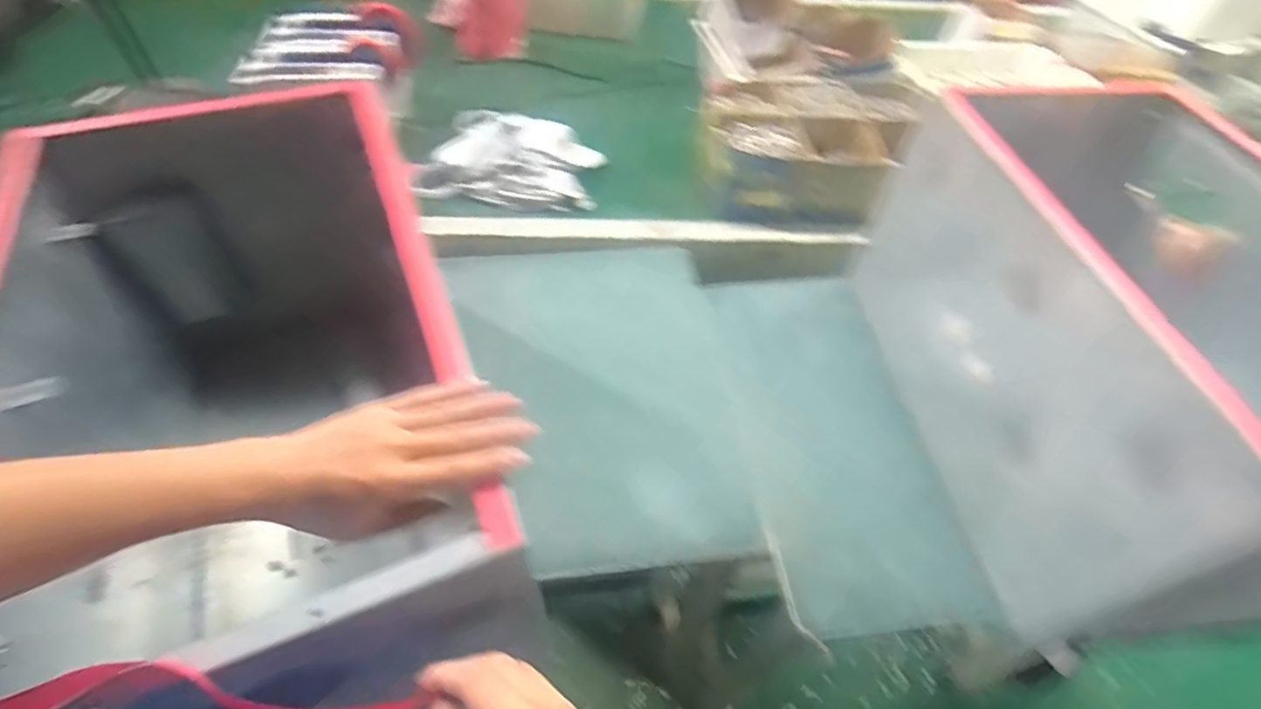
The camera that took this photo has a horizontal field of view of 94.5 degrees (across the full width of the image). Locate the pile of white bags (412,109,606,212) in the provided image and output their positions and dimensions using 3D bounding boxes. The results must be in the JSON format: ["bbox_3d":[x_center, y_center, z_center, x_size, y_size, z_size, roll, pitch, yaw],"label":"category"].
[{"bbox_3d":[-0.208,-0.344,1.015,0.292,0.067,0.193,10,51,5],"label":"pile of white bags"}]

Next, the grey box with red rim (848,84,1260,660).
[{"bbox_3d":[0.526,-0.032,0.628,0.348,0.284,0.577,-4,51,-6],"label":"grey box with red rim"}]

